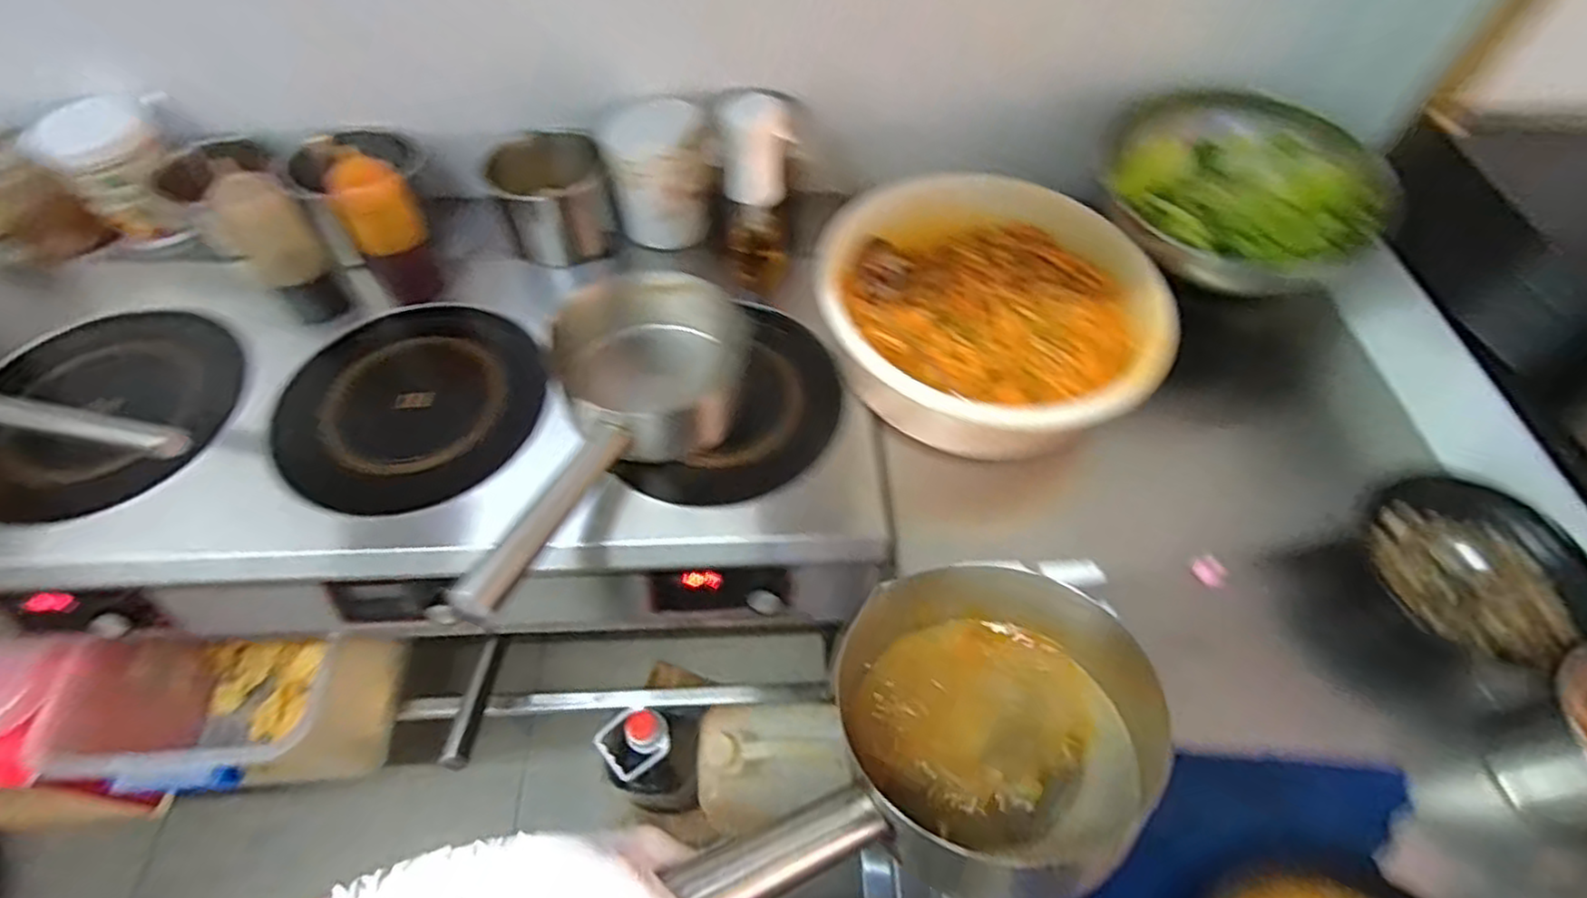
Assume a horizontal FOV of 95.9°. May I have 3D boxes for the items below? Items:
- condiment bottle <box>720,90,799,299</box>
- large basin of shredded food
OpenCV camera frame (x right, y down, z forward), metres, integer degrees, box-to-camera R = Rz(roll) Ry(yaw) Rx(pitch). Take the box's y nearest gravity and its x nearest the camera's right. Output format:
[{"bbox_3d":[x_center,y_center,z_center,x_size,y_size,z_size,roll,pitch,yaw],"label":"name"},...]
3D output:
[{"bbox_3d":[-0.039,-0.282,0.819,0.075,0.225,0.063,0,55,-3],"label":"condiment bottle"},{"bbox_3d":[0.205,-0.133,0.780,0.346,0.128,0.327,1,55,-2],"label":"large basin of shredded food"}]

